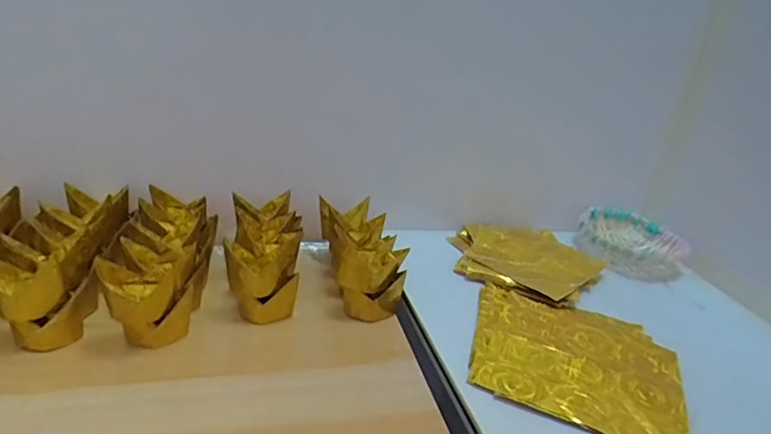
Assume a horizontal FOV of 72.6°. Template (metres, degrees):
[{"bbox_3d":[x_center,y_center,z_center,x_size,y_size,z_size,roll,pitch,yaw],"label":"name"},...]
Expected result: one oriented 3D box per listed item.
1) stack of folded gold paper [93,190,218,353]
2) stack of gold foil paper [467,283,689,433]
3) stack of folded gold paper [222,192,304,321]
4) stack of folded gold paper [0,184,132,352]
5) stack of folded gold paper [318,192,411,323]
[{"bbox_3d":[-0.192,0.033,0.466,0.073,0.062,0.178,0,25,-14],"label":"stack of folded gold paper"},{"bbox_3d":[0.157,0.113,0.438,0.166,0.008,0.155,14,26,17],"label":"stack of gold foil paper"},{"bbox_3d":[-0.111,0.033,0.489,0.065,0.060,0.143,1,25,-12],"label":"stack of folded gold paper"},{"bbox_3d":[-0.267,0.033,0.440,0.084,0.060,0.163,-1,26,-17],"label":"stack of folded gold paper"},{"bbox_3d":[-0.027,0.037,0.511,0.066,0.066,0.131,-3,26,-19],"label":"stack of folded gold paper"}]

